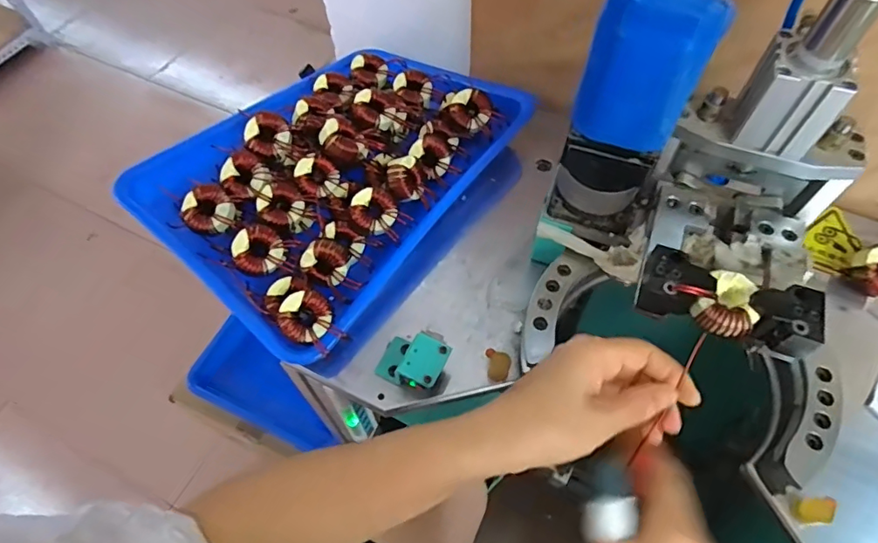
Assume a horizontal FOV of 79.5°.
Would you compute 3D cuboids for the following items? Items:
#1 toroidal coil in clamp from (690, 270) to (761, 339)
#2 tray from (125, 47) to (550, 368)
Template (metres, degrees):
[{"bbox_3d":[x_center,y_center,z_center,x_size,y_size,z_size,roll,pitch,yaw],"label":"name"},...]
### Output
[{"bbox_3d":[0.173,0.020,0.314,0.033,0.012,0.040,30,64,18],"label":"toroidal coil in clamp"},{"bbox_3d":[-0.098,-0.102,0.481,0.247,0.053,0.317,33,65,19],"label":"tray"}]

